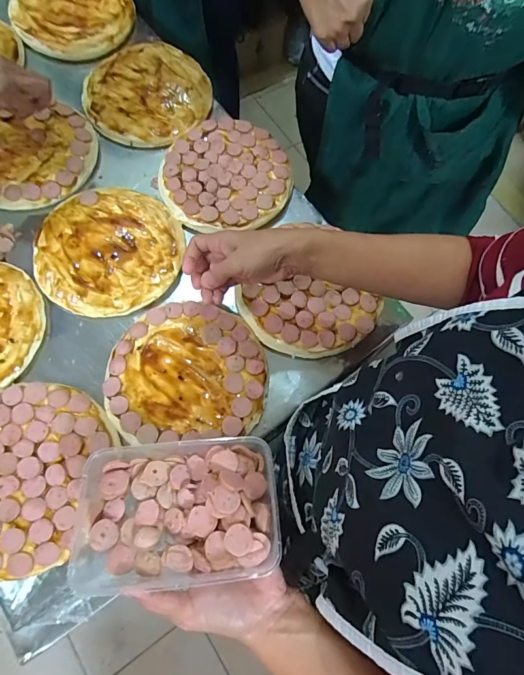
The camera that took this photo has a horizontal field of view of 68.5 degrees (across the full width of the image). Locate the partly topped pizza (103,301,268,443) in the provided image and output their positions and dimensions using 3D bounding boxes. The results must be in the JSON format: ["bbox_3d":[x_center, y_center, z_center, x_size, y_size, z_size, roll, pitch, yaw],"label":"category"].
[{"bbox_3d":[-0.093,0.038,0.487,0.190,0.024,0.169,-3,72,-4],"label":"partly topped pizza"}]

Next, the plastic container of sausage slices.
[{"bbox_3d":[-0.076,0.153,0.343,0.176,0.037,0.113,-3,72,-4],"label":"plastic container of sausage slices"}]

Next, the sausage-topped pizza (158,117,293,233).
[{"bbox_3d":[-0.057,-0.254,0.584,0.192,0.013,0.195,-10,73,-6],"label":"sausage-topped pizza"}]

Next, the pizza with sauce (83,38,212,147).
[{"bbox_3d":[-0.188,-0.403,0.633,0.200,0.024,0.193,1,72,-2],"label":"pizza with sauce"}]

